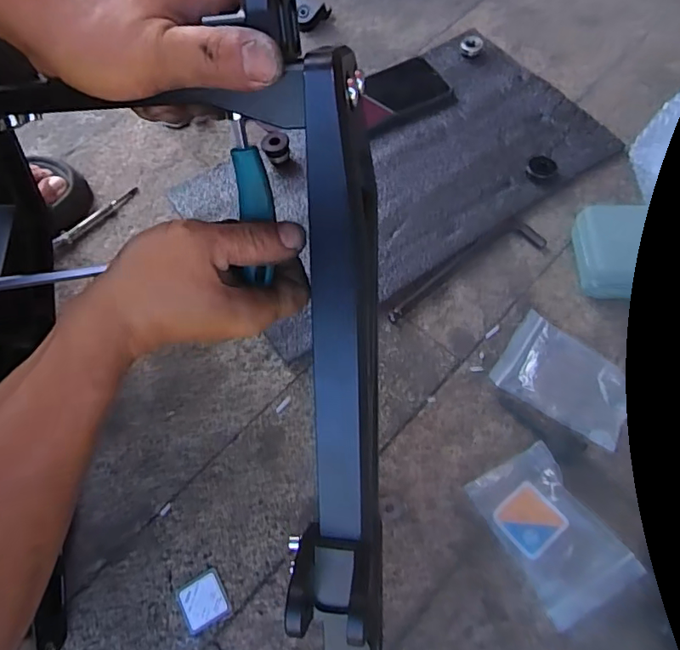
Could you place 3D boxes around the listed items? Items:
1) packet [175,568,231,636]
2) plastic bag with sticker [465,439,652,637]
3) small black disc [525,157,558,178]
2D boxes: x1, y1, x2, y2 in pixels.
[{"bbox_3d":[-0.106,0.213,0.395,0.036,0.004,0.036,-27,67,-10],"label":"packet"},{"bbox_3d":[0.164,0.160,0.402,0.073,0.013,0.116,-28,67,-10],"label":"plastic bag with sticker"},{"bbox_3d":[0.213,-0.166,0.543,0.029,0.011,0.027,-1,65,2],"label":"small black disc"}]

